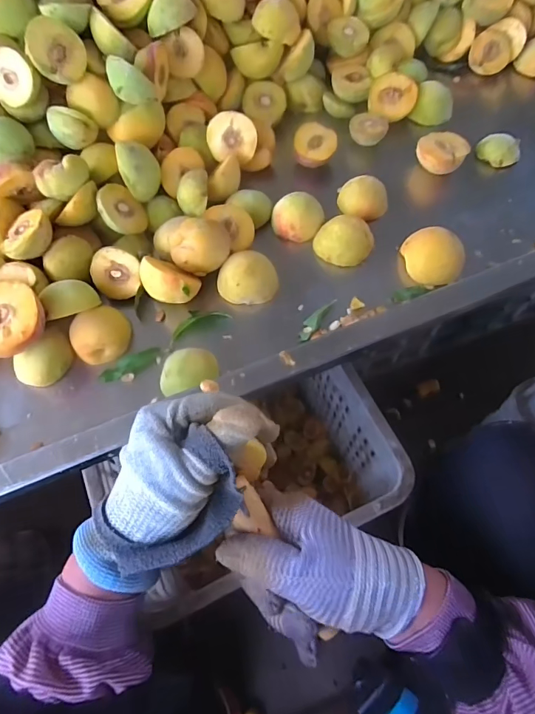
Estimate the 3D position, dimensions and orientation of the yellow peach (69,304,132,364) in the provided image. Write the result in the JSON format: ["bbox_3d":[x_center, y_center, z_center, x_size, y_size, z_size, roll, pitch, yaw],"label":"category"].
[{"bbox_3d":[-0.177,-0.026,0.448,0.058,0.032,0.053,-1,65,1],"label":"yellow peach"}]

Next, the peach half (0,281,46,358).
[{"bbox_3d":[-0.254,-0.036,0.414,0.075,0.028,0.069,-1,65,1],"label":"peach half"}]

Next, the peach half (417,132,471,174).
[{"bbox_3d":[0.225,-0.262,0.554,0.061,0.036,0.059,-1,65,1],"label":"peach half"}]

